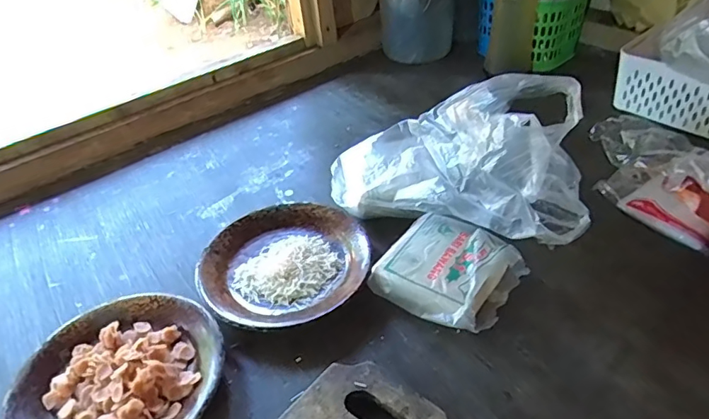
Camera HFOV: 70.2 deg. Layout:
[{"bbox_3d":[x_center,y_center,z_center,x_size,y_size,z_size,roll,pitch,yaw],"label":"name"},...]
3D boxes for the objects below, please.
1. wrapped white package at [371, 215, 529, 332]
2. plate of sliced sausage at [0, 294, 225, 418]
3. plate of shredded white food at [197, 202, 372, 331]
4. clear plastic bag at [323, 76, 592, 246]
[{"bbox_3d":[0.096,0.062,0.526,0.126,0.049,0.112,22,47,29],"label":"wrapped white package"},{"bbox_3d":[-0.214,0.156,0.462,0.180,0.033,0.178,-3,40,3],"label":"plate of sliced sausage"},{"bbox_3d":[-0.074,0.061,0.563,0.181,0.027,0.178,-3,40,3],"label":"plate of shredded white food"},{"bbox_3d":[0.121,-0.061,0.586,0.288,0.155,0.169,20,46,27],"label":"clear plastic bag"}]

